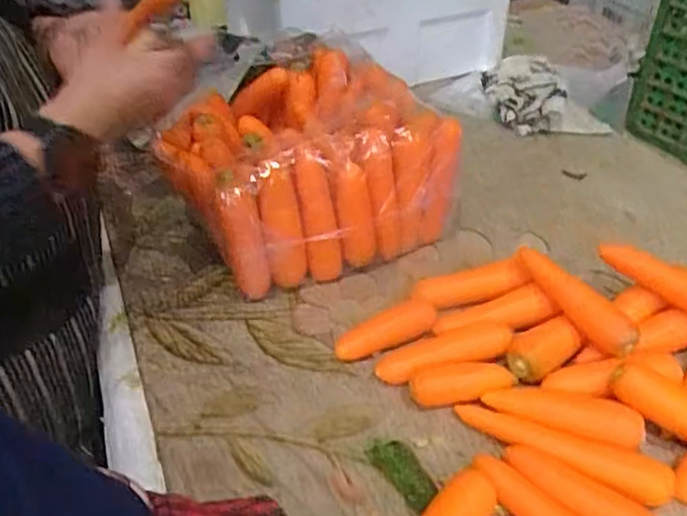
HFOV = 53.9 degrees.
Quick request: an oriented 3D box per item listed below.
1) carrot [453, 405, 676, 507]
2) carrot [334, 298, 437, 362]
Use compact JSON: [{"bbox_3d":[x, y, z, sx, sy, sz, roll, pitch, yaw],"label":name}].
[{"bbox_3d":[0.186,0.167,0.585,0.181,0.030,0.036,18,40,22],"label":"carrot"},{"bbox_3d":[0.044,0.074,0.690,0.111,0.027,0.026,-24,41,-8],"label":"carrot"}]

